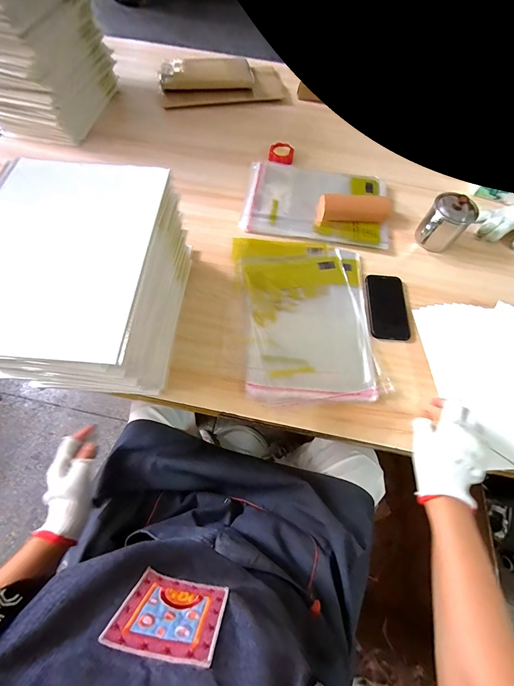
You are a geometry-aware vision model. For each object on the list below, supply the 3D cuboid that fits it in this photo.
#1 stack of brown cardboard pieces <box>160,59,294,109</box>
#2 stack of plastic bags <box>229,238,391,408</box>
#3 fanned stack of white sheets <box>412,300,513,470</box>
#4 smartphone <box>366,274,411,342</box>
[{"bbox_3d":[-0.101,-0.789,0.874,0.370,0.075,0.137,-8,66,-7],"label":"stack of brown cardboard pieces"},{"bbox_3d":[0.096,-0.062,0.589,0.247,0.019,0.361,-4,66,-3],"label":"stack of plastic bags"},{"bbox_3d":[0.436,0.055,0.527,0.316,0.018,0.293,33,67,17],"label":"fanned stack of white sheets"},{"bbox_3d":[0.261,-0.076,0.592,0.076,0.004,0.145,4,66,1],"label":"smartphone"}]

